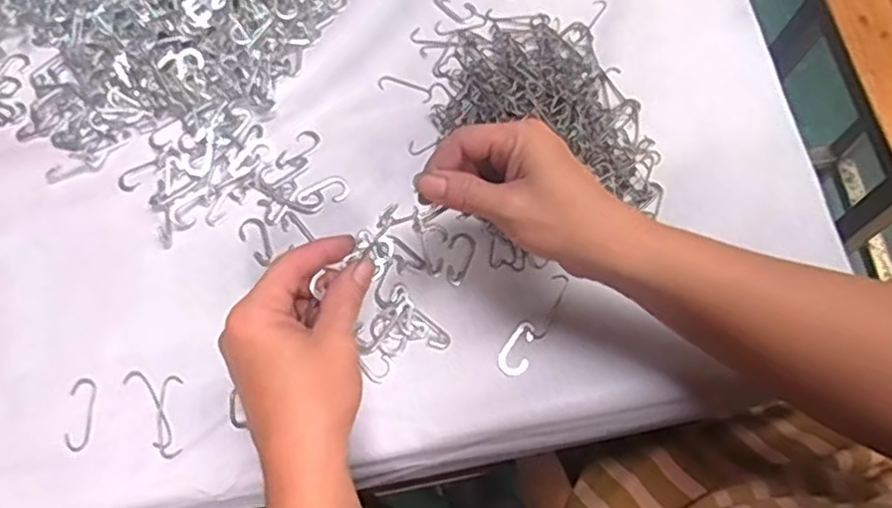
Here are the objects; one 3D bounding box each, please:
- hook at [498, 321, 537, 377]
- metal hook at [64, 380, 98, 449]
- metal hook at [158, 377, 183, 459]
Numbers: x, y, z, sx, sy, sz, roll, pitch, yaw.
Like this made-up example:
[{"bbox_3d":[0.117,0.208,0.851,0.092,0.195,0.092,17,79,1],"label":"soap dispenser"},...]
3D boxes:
[{"bbox_3d":[0.048,0.060,0.443,0.019,0.004,0.036,29,73,12],"label":"hook"},{"bbox_3d":[-0.233,0.102,0.441,0.017,0.004,0.045,-3,70,1],"label":"metal hook"},{"bbox_3d":[-0.175,0.102,0.437,0.015,0.004,0.050,-7,70,-1],"label":"metal hook"}]

